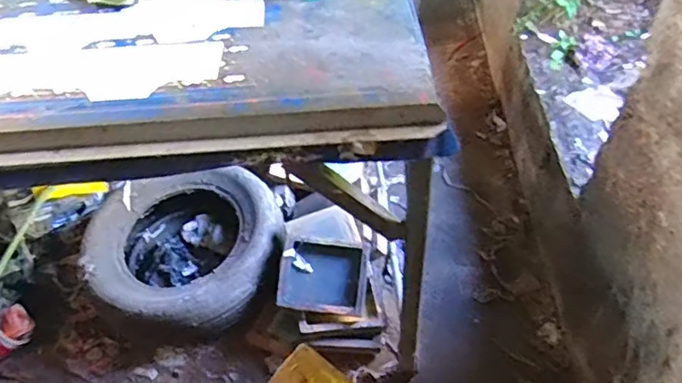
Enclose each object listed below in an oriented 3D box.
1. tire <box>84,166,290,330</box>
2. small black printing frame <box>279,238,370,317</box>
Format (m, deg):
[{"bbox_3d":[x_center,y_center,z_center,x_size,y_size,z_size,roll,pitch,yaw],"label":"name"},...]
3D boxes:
[{"bbox_3d":[-0.459,0.173,1.708,0.569,0.195,0.624,-33,54,-26],"label":"tire"},{"bbox_3d":[-0.049,0.236,1.554,0.231,0.025,0.199,5,67,3],"label":"small black printing frame"}]

